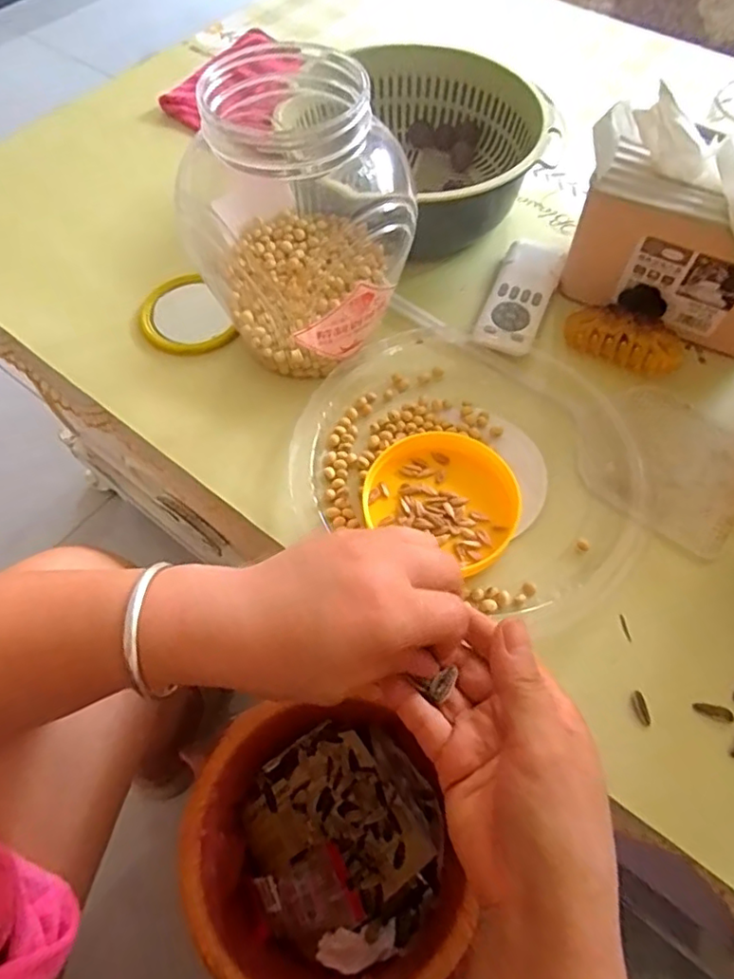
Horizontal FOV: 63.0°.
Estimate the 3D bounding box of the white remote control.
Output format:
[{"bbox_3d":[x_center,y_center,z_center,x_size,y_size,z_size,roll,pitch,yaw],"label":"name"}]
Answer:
[{"bbox_3d":[0.125,-0.161,0.488,0.048,0.011,0.137,20,63,11],"label":"white remote control"}]

